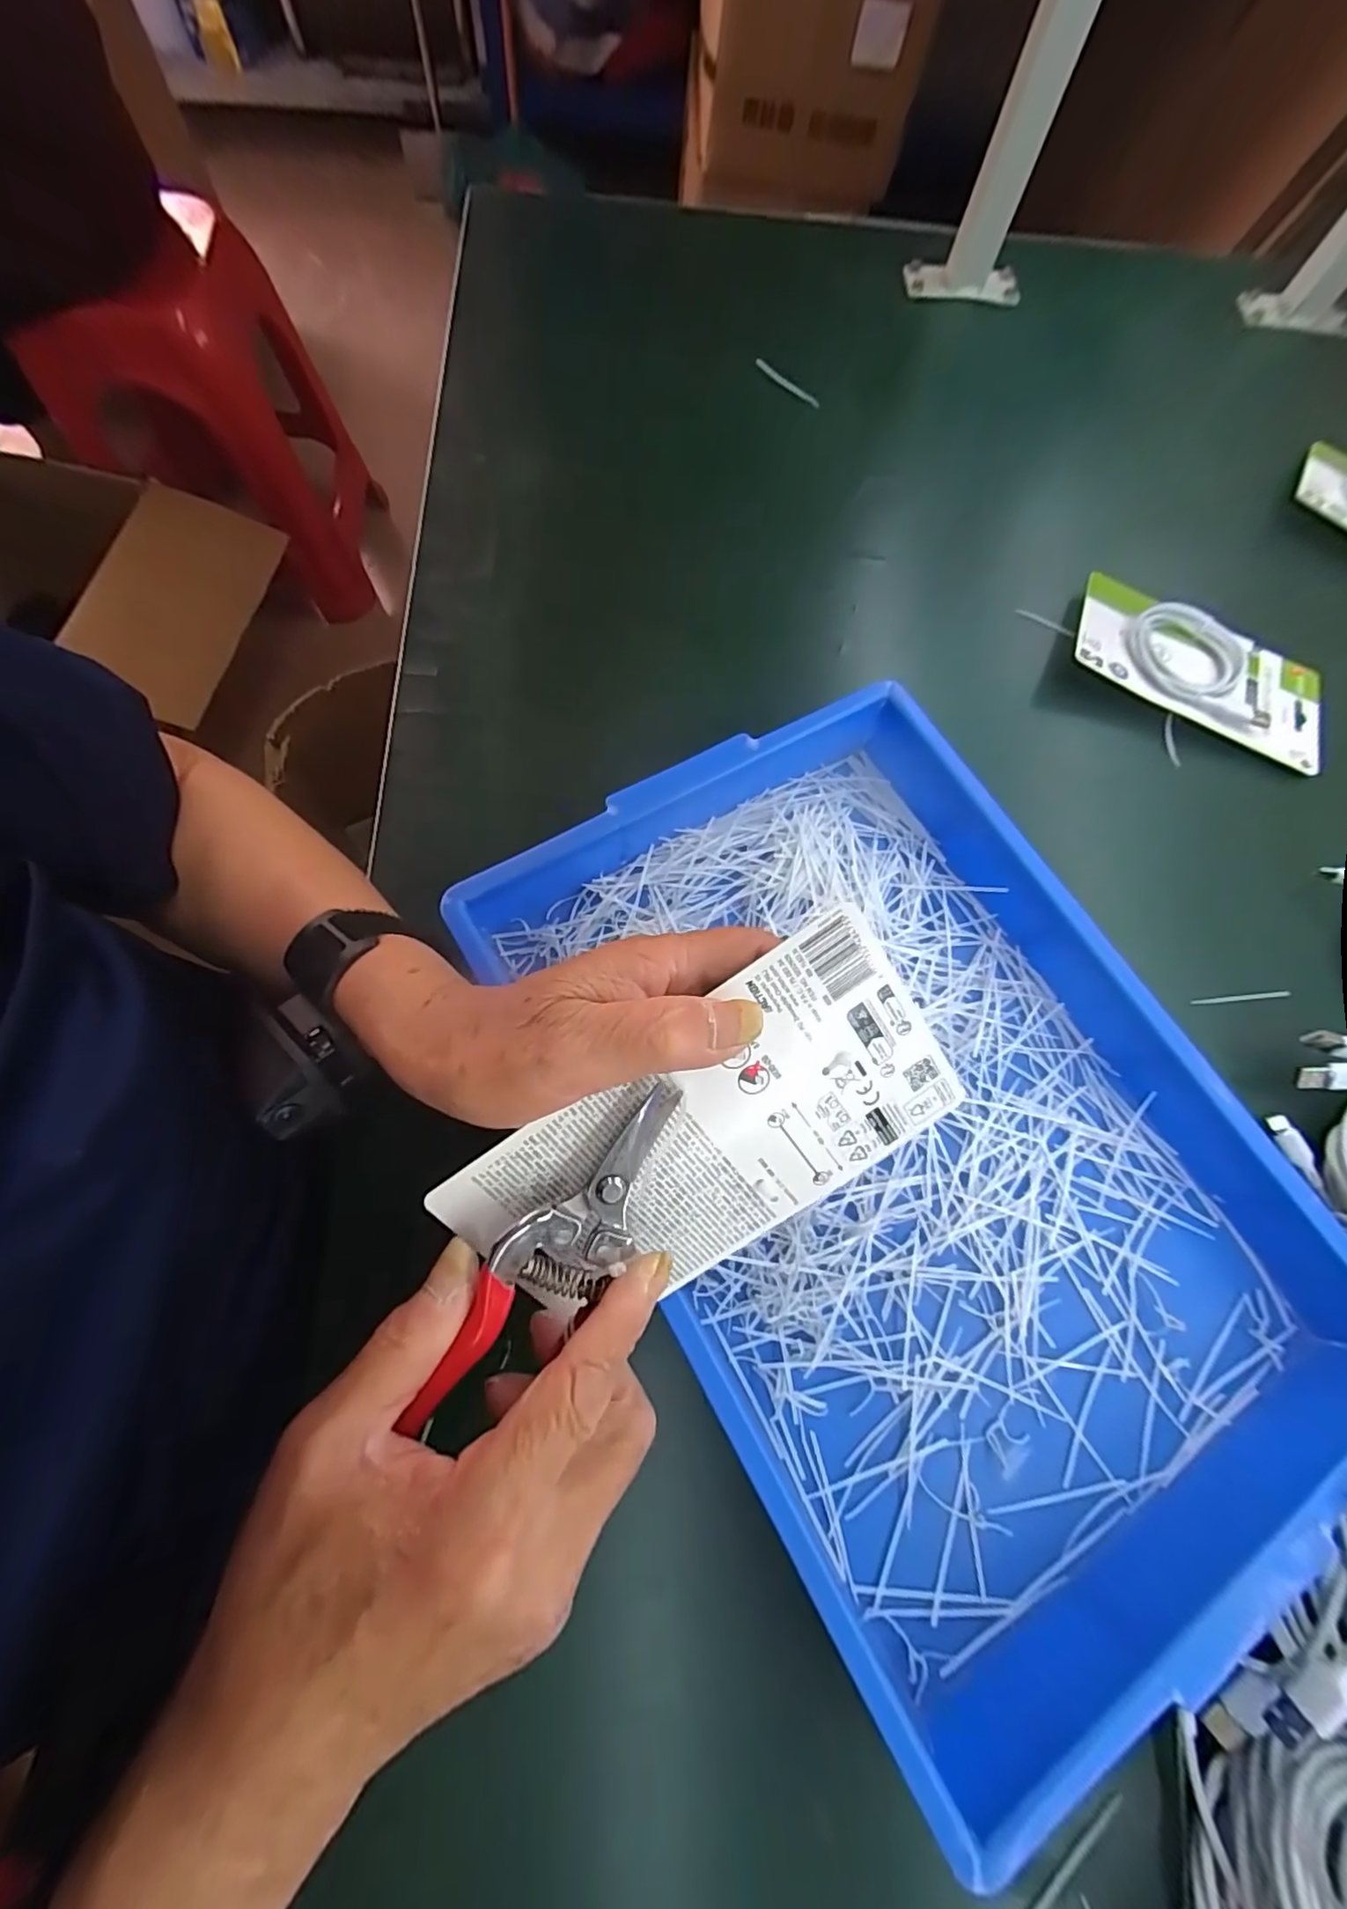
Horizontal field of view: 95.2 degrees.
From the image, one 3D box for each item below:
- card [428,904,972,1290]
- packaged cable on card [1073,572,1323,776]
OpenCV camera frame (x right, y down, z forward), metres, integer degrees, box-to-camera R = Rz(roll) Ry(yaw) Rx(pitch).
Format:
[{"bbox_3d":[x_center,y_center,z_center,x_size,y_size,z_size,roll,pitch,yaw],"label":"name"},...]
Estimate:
[{"bbox_3d":[0.015,0.069,0.224,0.174,0.005,0.097,-35,110,4],"label":"card"},{"bbox_3d":[0.344,-0.183,0.400,0.168,0.018,0.088,23,73,4],"label":"packaged cable on card"}]

